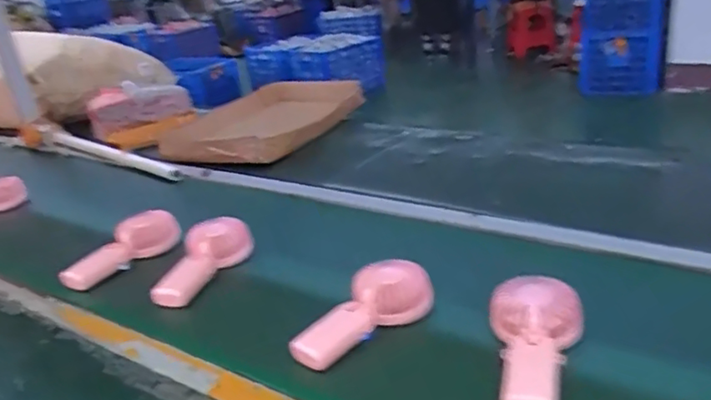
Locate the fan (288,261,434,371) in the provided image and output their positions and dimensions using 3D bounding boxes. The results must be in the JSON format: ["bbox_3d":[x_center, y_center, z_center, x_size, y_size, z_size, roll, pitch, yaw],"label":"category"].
[{"bbox_3d":[0.003,0.126,0.703,0.182,0.043,0.082,-23,29,-31],"label":"fan"}]

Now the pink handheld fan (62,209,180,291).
[{"bbox_3d":[-0.364,0.076,0.942,0.185,0.057,0.073,-26,32,-31],"label":"pink handheld fan"}]

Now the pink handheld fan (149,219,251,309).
[{"bbox_3d":[-0.213,0.088,0.865,0.079,0.059,0.170,2,28,18],"label":"pink handheld fan"}]

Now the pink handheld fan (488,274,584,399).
[{"bbox_3d":[0.184,0.142,0.619,0.091,0.041,0.178,-1,25,14],"label":"pink handheld fan"}]

